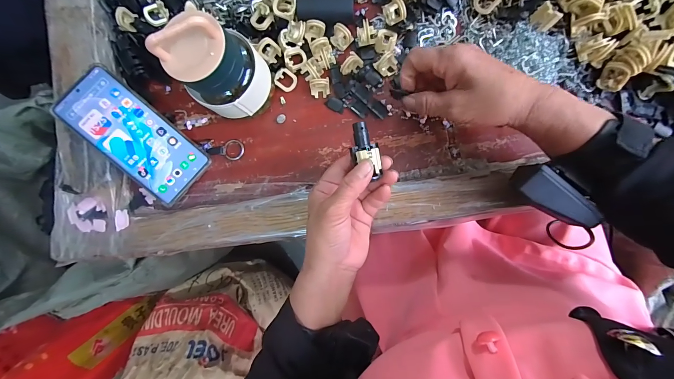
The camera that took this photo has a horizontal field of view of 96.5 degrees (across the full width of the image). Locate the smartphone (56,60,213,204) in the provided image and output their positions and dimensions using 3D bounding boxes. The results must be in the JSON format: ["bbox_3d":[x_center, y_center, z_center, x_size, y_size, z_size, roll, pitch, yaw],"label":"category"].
[{"bbox_3d":[-0.233,-0.058,0.343,0.163,0.011,0.080,42,86,-7],"label":"smartphone"}]

